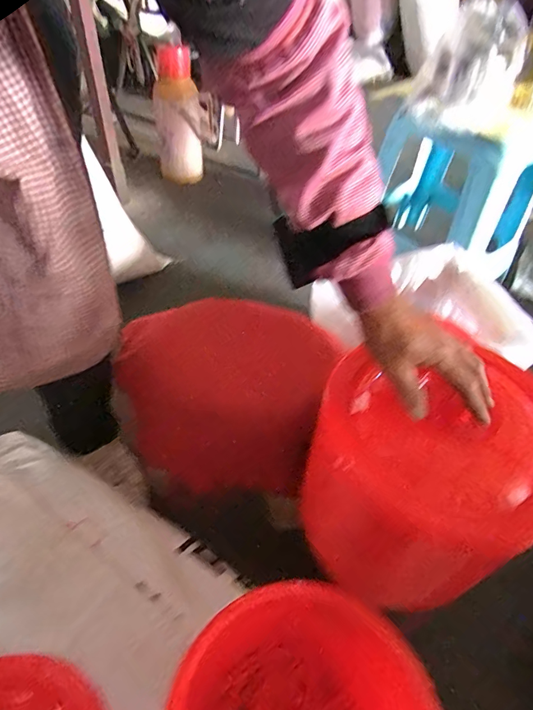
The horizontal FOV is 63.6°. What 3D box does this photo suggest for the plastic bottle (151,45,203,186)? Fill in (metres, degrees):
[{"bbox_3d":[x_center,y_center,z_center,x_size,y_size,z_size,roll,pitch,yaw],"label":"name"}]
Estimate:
[{"bbox_3d":[-0.319,-0.845,1.530,0.153,0.393,0.173,-8,48,-11],"label":"plastic bottle"}]

